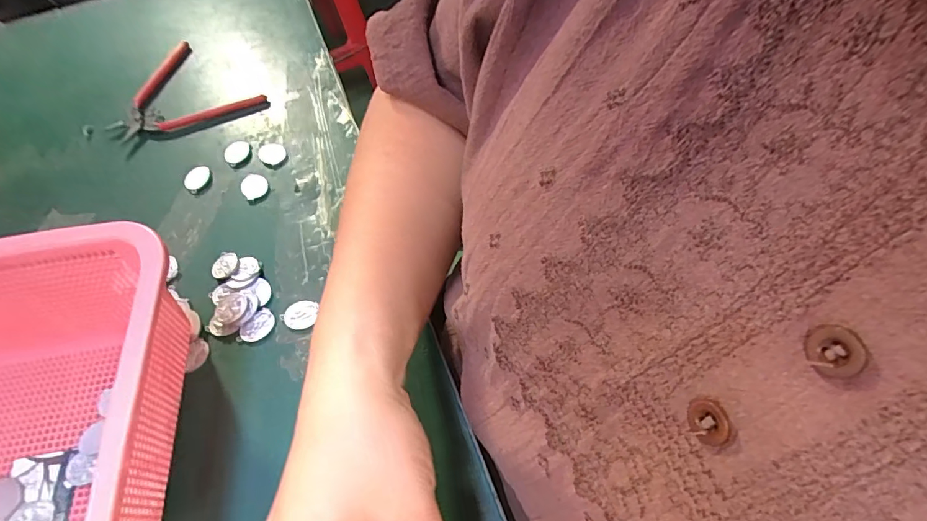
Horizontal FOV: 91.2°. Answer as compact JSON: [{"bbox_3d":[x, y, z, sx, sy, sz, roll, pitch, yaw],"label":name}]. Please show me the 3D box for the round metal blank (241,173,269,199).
[{"bbox_3d":[-0.180,-0.065,0.389,0.021,0.004,0.027,-24,61,-10],"label":"round metal blank"}]

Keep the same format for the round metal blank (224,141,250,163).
[{"bbox_3d":[-0.206,-0.100,0.414,0.020,0.004,0.027,-12,59,-3],"label":"round metal blank"}]

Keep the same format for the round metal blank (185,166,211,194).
[{"bbox_3d":[-0.233,-0.071,0.399,0.024,0.005,0.028,-25,61,-11],"label":"round metal blank"}]

